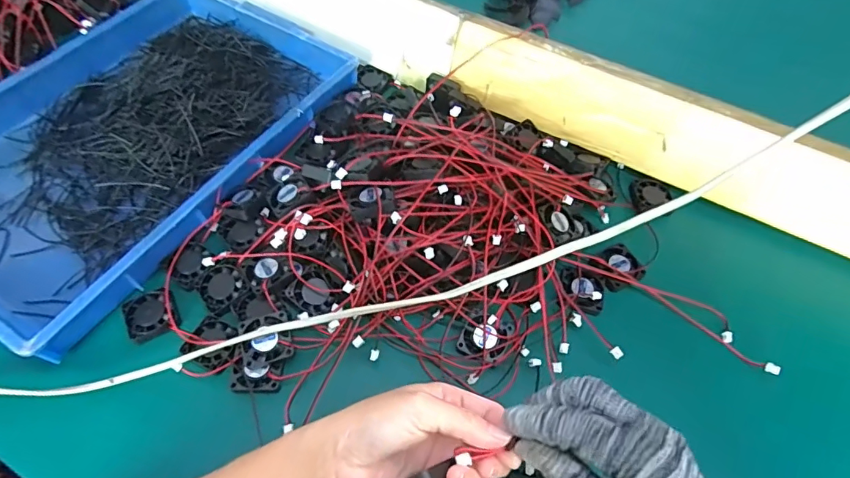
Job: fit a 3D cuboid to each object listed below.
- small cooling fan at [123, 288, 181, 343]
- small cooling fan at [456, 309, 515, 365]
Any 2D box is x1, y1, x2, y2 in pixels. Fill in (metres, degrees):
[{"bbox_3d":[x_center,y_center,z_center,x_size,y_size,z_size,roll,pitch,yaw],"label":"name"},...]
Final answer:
[{"bbox_3d":[-0.240,0.064,0.417,0.038,0.008,0.046,-25,63,-17],"label":"small cooling fan"},{"bbox_3d":[0.052,0.083,0.409,0.039,0.008,0.040,22,60,10],"label":"small cooling fan"}]

